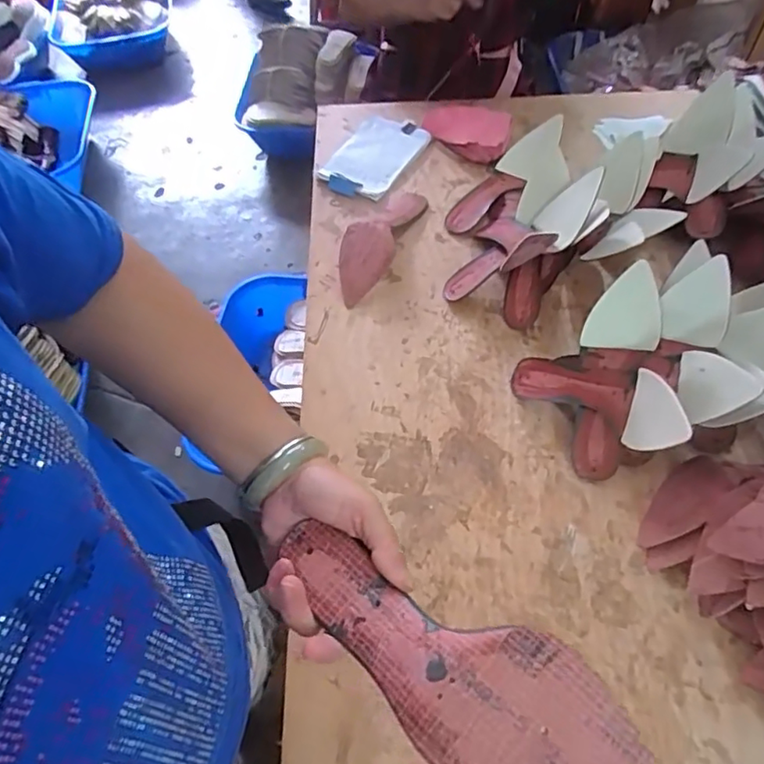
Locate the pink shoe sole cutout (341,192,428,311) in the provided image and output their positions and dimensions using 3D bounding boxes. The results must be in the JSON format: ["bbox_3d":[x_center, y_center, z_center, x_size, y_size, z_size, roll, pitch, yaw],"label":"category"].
[{"bbox_3d":[-0.006,-0.228,0.909,0.083,0.048,0.260,16,58,12],"label":"pink shoe sole cutout"}]

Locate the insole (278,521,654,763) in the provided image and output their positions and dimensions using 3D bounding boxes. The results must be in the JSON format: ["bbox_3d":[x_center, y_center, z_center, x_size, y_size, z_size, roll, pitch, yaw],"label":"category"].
[{"bbox_3d":[0.032,0.157,0.324,0.234,0.050,0.079,25,60,27],"label":"insole"}]

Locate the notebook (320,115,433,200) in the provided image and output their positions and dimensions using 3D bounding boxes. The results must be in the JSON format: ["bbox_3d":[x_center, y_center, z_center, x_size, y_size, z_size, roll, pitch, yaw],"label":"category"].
[{"bbox_3d":[-0.017,-0.405,1.046,0.147,0.023,0.209,25,60,17],"label":"notebook"}]

